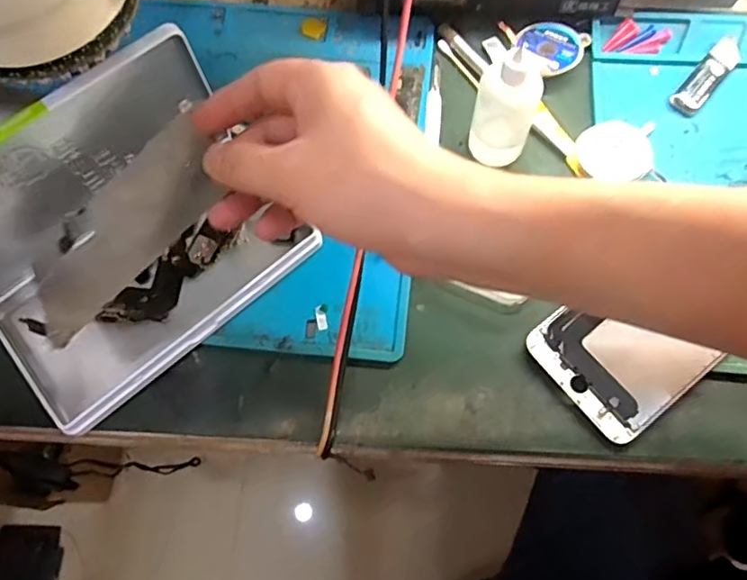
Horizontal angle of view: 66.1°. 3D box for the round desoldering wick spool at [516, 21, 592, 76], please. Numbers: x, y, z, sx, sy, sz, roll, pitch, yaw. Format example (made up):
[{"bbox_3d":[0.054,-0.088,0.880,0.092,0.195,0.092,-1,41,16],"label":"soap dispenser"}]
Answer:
[{"bbox_3d":[0.118,-0.164,0.385,0.043,0.008,0.045,-1,71,3],"label":"round desoldering wick spool"}]

